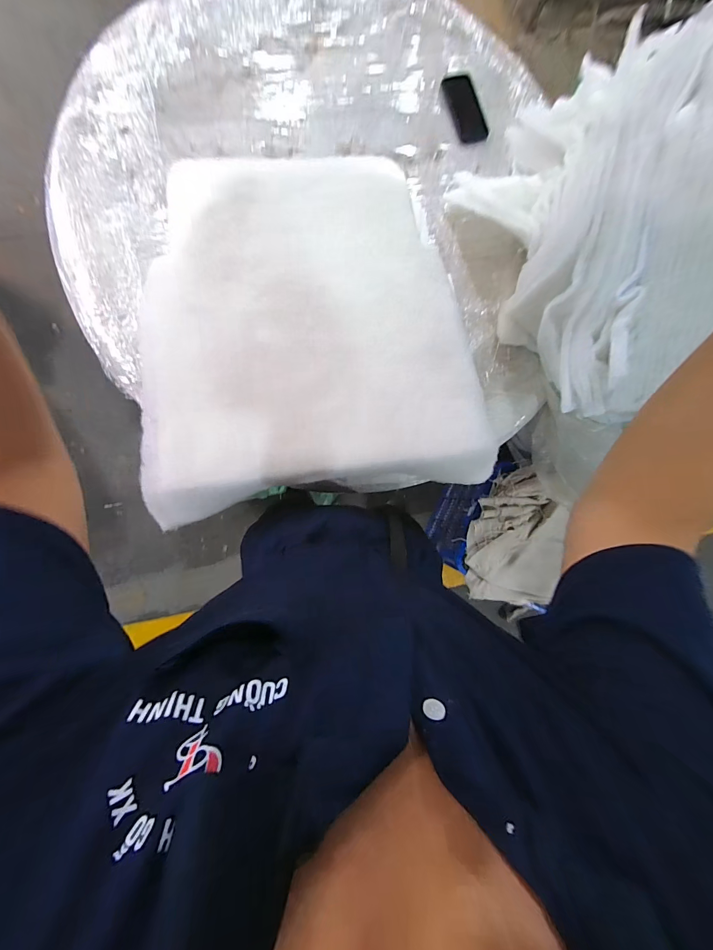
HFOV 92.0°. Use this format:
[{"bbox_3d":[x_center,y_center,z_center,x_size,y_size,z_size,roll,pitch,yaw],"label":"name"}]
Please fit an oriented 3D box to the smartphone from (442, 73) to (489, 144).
[{"bbox_3d":[0.248,-0.837,0.788,0.078,0.012,0.153,-16,91,-10],"label":"smartphone"}]

